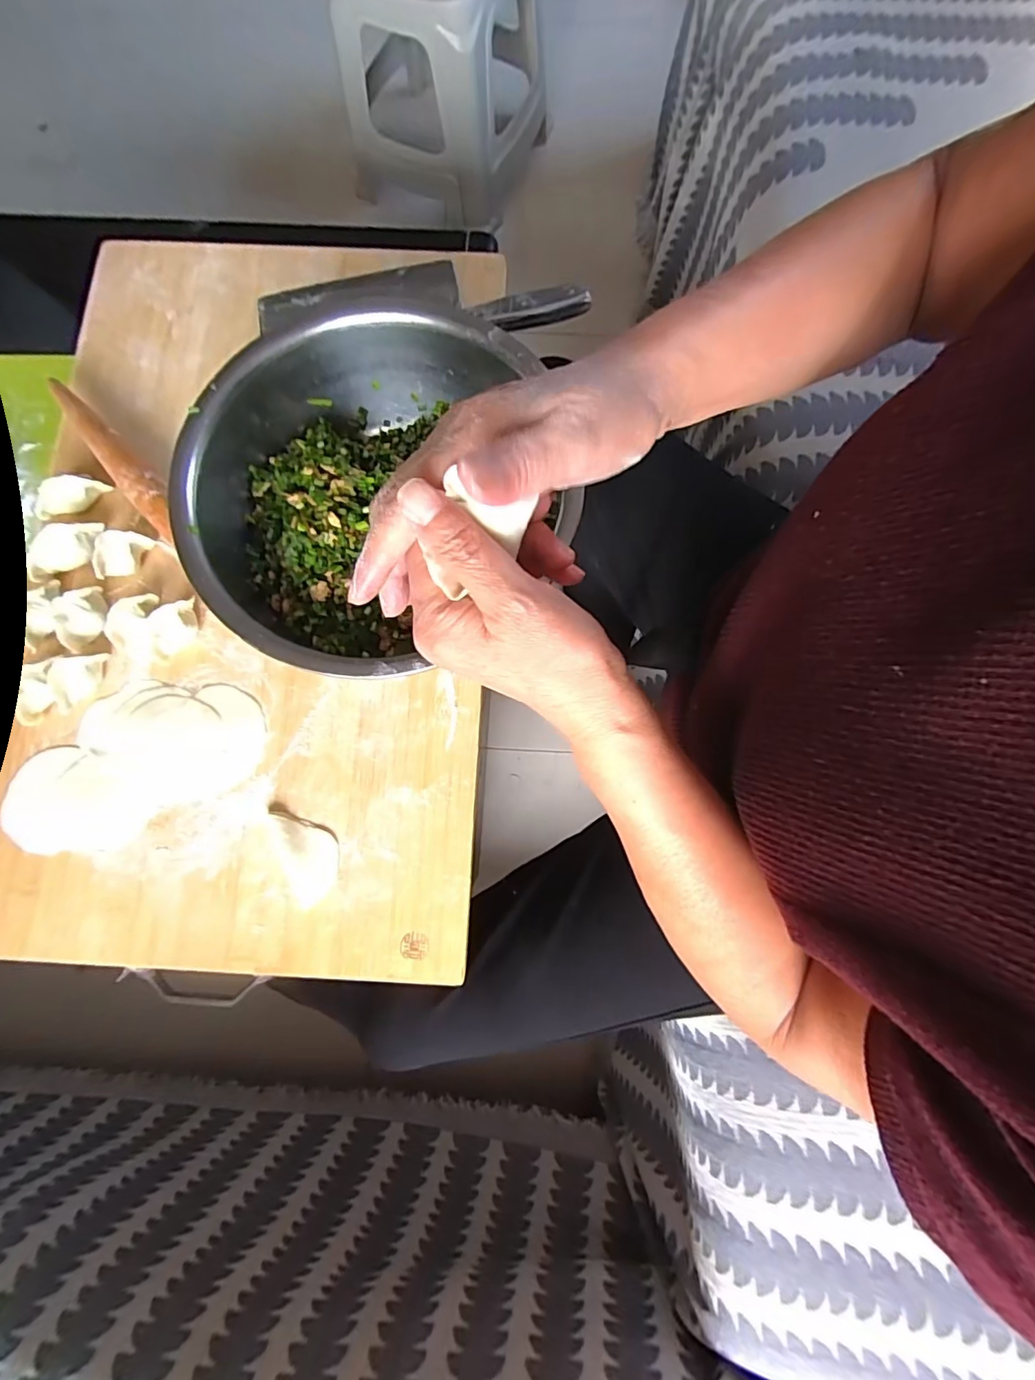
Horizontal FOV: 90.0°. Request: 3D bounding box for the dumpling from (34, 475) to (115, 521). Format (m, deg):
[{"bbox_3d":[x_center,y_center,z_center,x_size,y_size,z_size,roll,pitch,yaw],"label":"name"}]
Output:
[{"bbox_3d":[-0.390,-0.167,0.450,0.057,0.030,0.021,-23,80,-3],"label":"dumpling"}]

